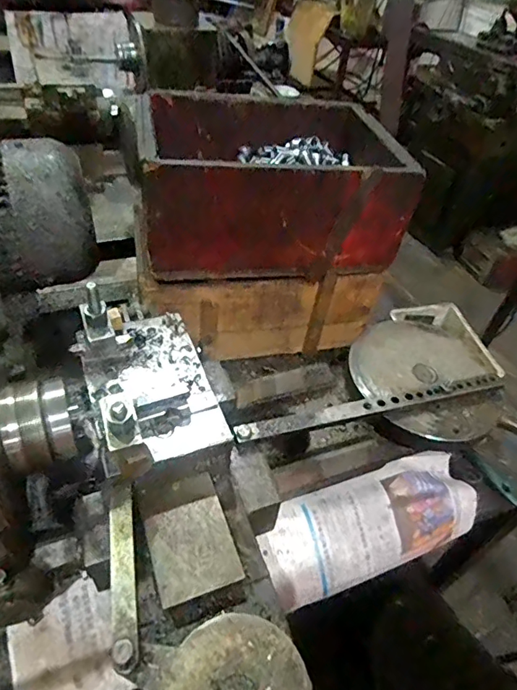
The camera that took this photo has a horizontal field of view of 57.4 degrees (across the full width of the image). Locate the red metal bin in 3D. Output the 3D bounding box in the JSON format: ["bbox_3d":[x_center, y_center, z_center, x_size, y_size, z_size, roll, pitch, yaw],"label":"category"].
[{"bbox_3d":[0.018,-0.228,0.672,0.342,0.158,0.244,-3,45,-10],"label":"red metal bin"}]

